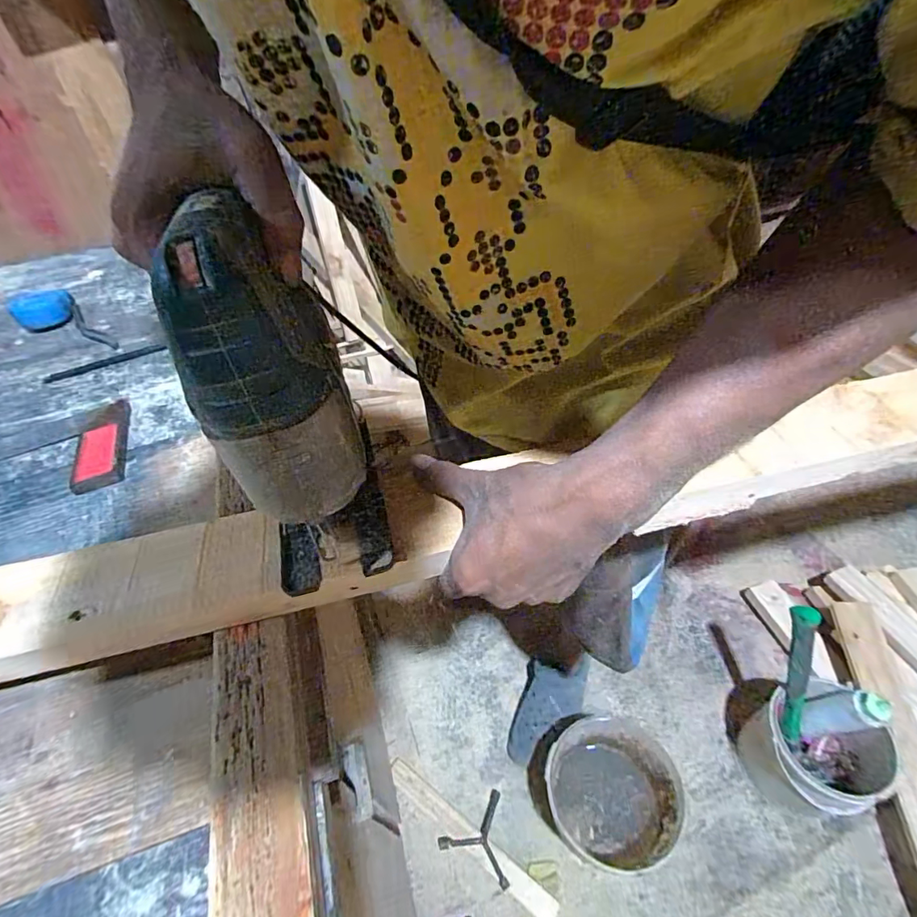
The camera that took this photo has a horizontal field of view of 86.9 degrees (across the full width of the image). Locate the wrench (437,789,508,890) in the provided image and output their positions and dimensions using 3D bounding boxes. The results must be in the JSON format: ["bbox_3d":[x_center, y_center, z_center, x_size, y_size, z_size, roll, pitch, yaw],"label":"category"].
[{"bbox_3d":[0.022,0.661,0.842,0.114,0.029,0.135,-4,46,0],"label":"wrench"}]

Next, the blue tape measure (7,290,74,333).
[{"bbox_3d":[-0.580,-0.208,0.677,0.072,0.027,0.082,-36,54,-27],"label":"blue tape measure"}]

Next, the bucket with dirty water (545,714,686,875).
[{"bbox_3d":[0.252,0.567,0.827,0.207,0.166,0.190,-5,48,6],"label":"bucket with dirty water"}]

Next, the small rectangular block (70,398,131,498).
[{"bbox_3d":[-0.361,-0.017,0.490,0.045,0.015,0.126,-18,48,-14],"label":"small rectangular block"}]

